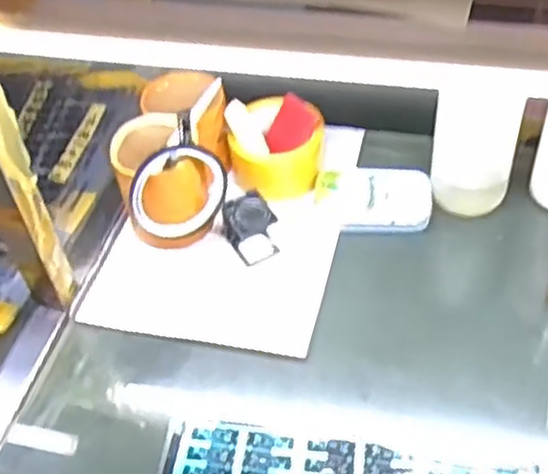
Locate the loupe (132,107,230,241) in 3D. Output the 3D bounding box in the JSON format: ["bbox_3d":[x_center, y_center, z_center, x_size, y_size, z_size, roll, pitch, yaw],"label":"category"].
[{"bbox_3d":[-0.086,-0.048,0.657,0.084,0.101,0.032,-28,52,-18],"label":"loupe"}]

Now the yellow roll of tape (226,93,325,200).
[{"bbox_3d":[0.004,-0.089,0.745,0.091,0.068,0.100,-5,48,2],"label":"yellow roll of tape"}]

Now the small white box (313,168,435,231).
[{"bbox_3d":[0.097,-0.034,0.718,0.109,0.023,0.068,-2,49,4],"label":"small white box"}]

